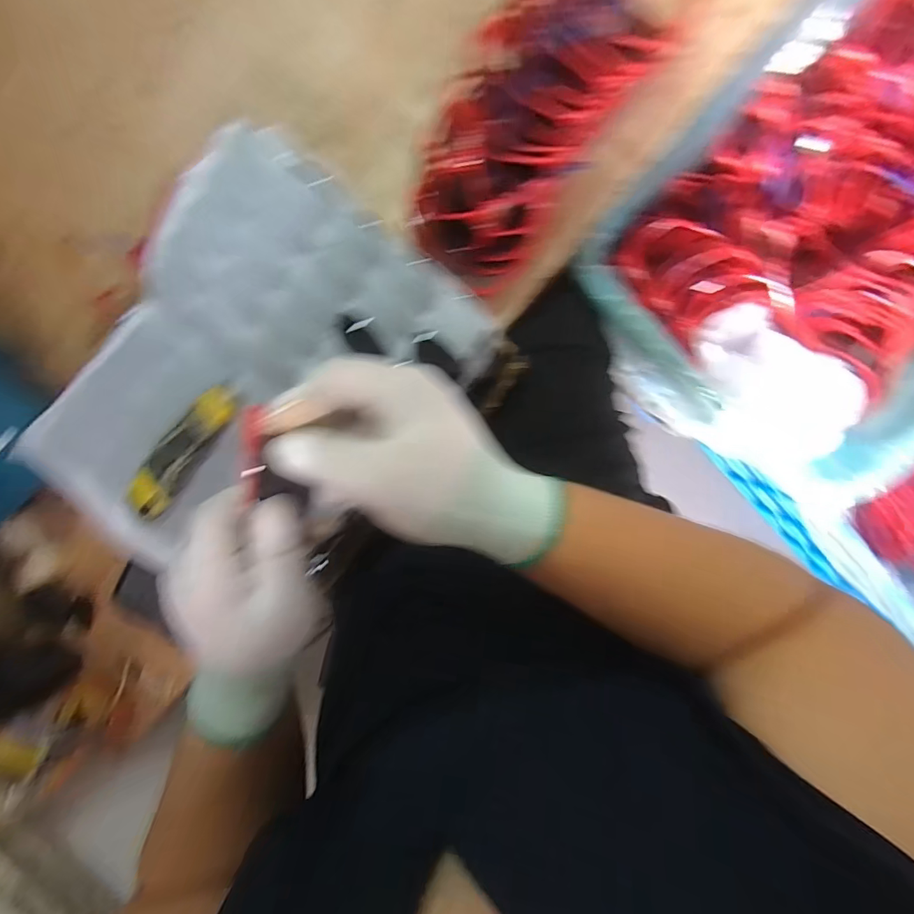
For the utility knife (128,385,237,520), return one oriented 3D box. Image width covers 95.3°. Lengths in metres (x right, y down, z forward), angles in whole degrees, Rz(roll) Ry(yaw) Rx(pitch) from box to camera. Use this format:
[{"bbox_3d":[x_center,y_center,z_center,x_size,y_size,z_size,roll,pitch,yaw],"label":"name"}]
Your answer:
[{"bbox_3d":[-0.254,-0.007,0.385,0.039,0.015,0.134,35,87,0],"label":"utility knife"}]

